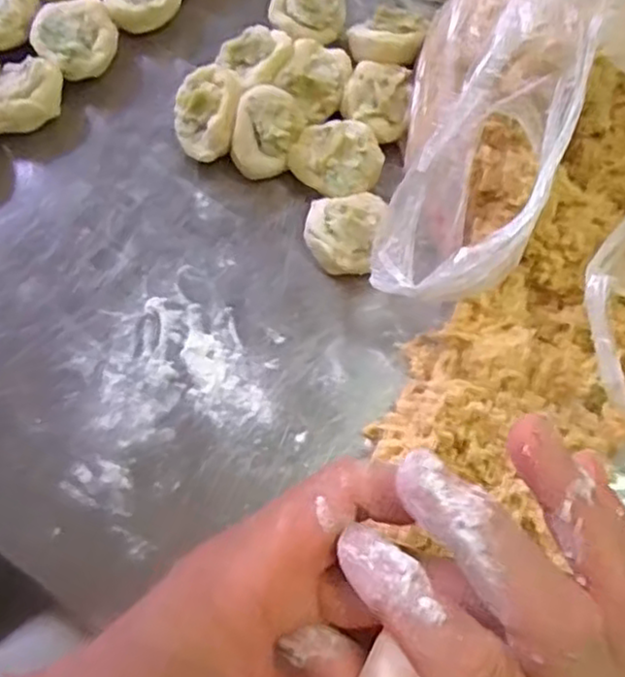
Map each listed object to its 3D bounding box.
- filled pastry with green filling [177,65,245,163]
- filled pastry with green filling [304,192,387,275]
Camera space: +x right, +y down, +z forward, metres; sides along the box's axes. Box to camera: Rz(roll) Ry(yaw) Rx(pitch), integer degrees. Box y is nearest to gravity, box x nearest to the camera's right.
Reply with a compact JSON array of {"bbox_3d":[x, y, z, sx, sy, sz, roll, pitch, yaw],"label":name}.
[{"bbox_3d":[-0.062,-0.133,0.425,0.038,0.034,0.050,-2,71,-2],"label":"filled pastry with green filling"},{"bbox_3d":[0.017,-0.061,0.412,0.042,0.027,0.048,15,71,4],"label":"filled pastry with green filling"}]

